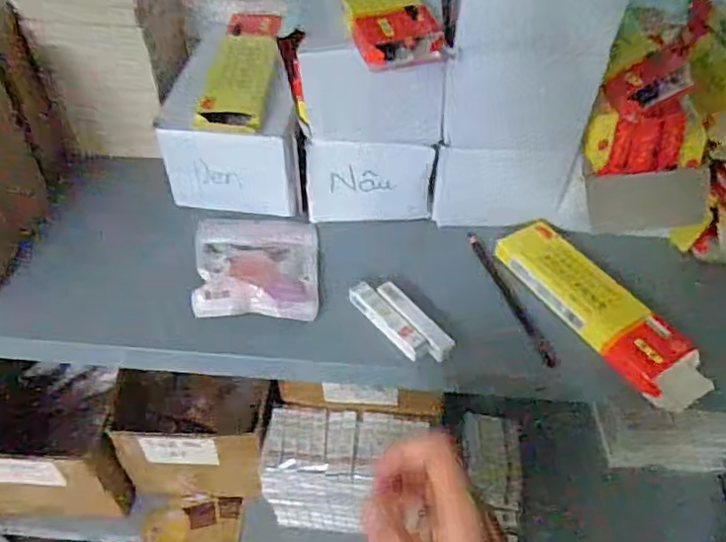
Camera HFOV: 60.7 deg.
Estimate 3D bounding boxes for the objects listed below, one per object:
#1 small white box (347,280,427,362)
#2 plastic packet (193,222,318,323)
[{"bbox_3d":[0.022,0.046,0.583,0.025,0.012,0.094,-29,56,-28],"label":"small white box"},{"bbox_3d":[-0.107,-0.010,0.628,0.121,0.037,0.134,-1,47,-6],"label":"plastic packet"}]

